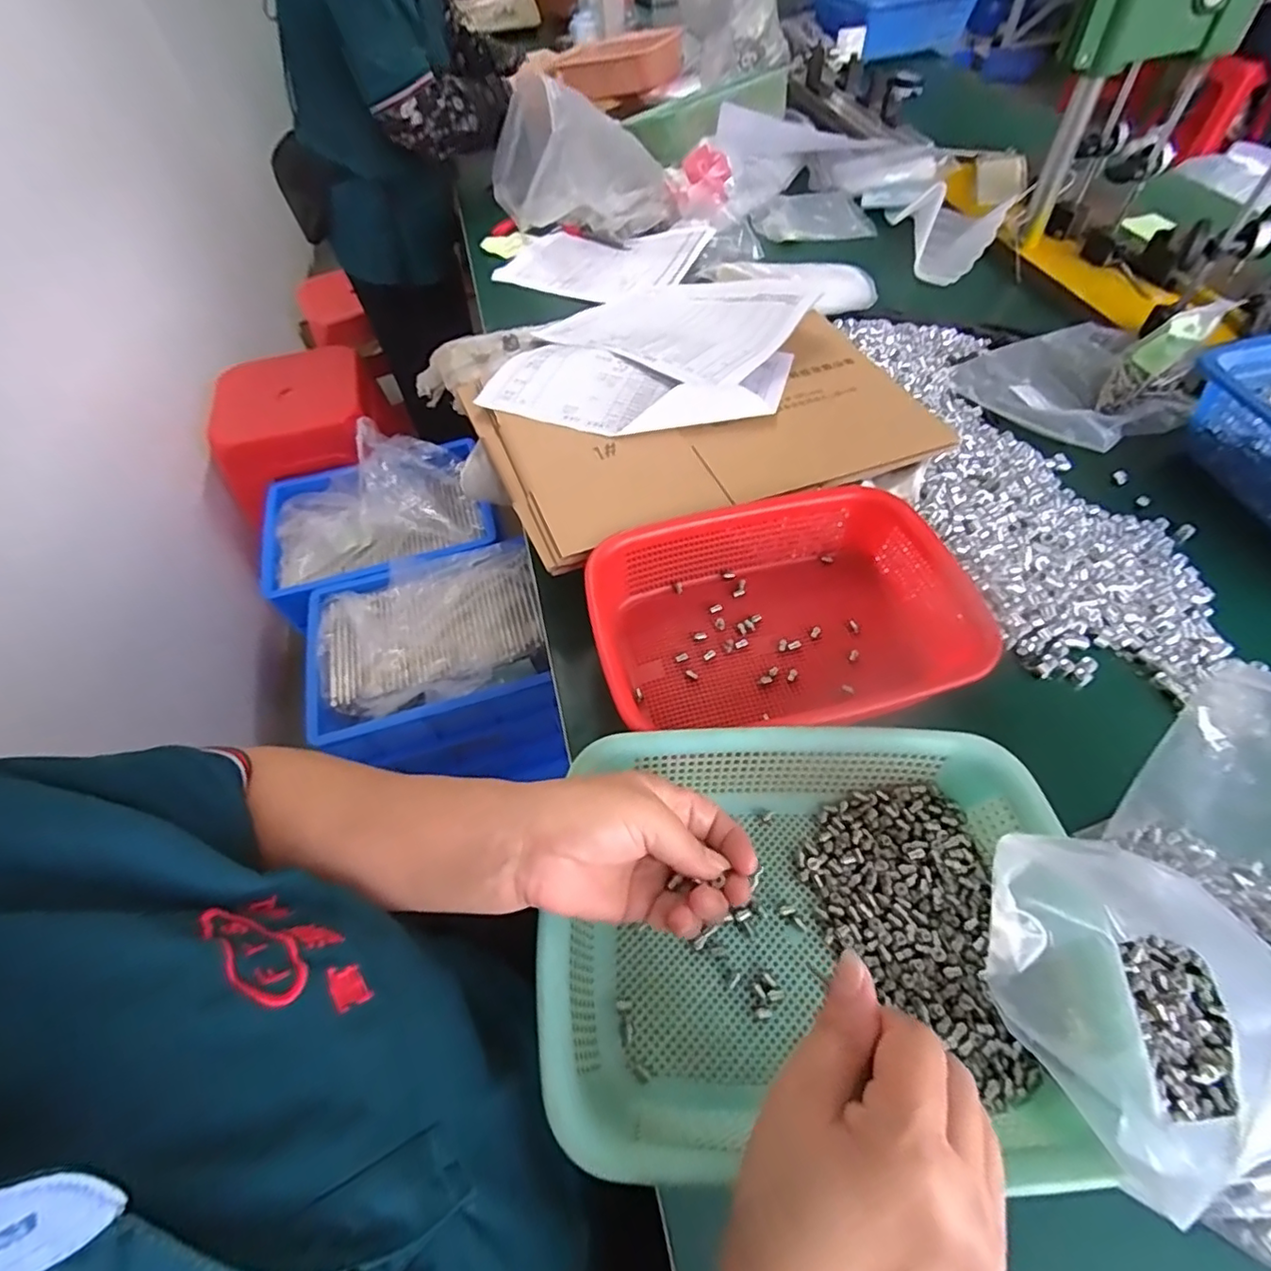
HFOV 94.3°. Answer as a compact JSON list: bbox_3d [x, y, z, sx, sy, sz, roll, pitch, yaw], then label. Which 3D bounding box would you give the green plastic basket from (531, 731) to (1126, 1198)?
[{"bbox_3d":[0.092,0.175,0.350,0.299,0.071,0.220,-2,56,2],"label":"green plastic basket"}]

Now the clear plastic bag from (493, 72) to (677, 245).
[{"bbox_3d":[-0.084,-0.699,0.878,0.265,0.173,0.091,-4,56,1],"label":"clear plastic bag"}]

